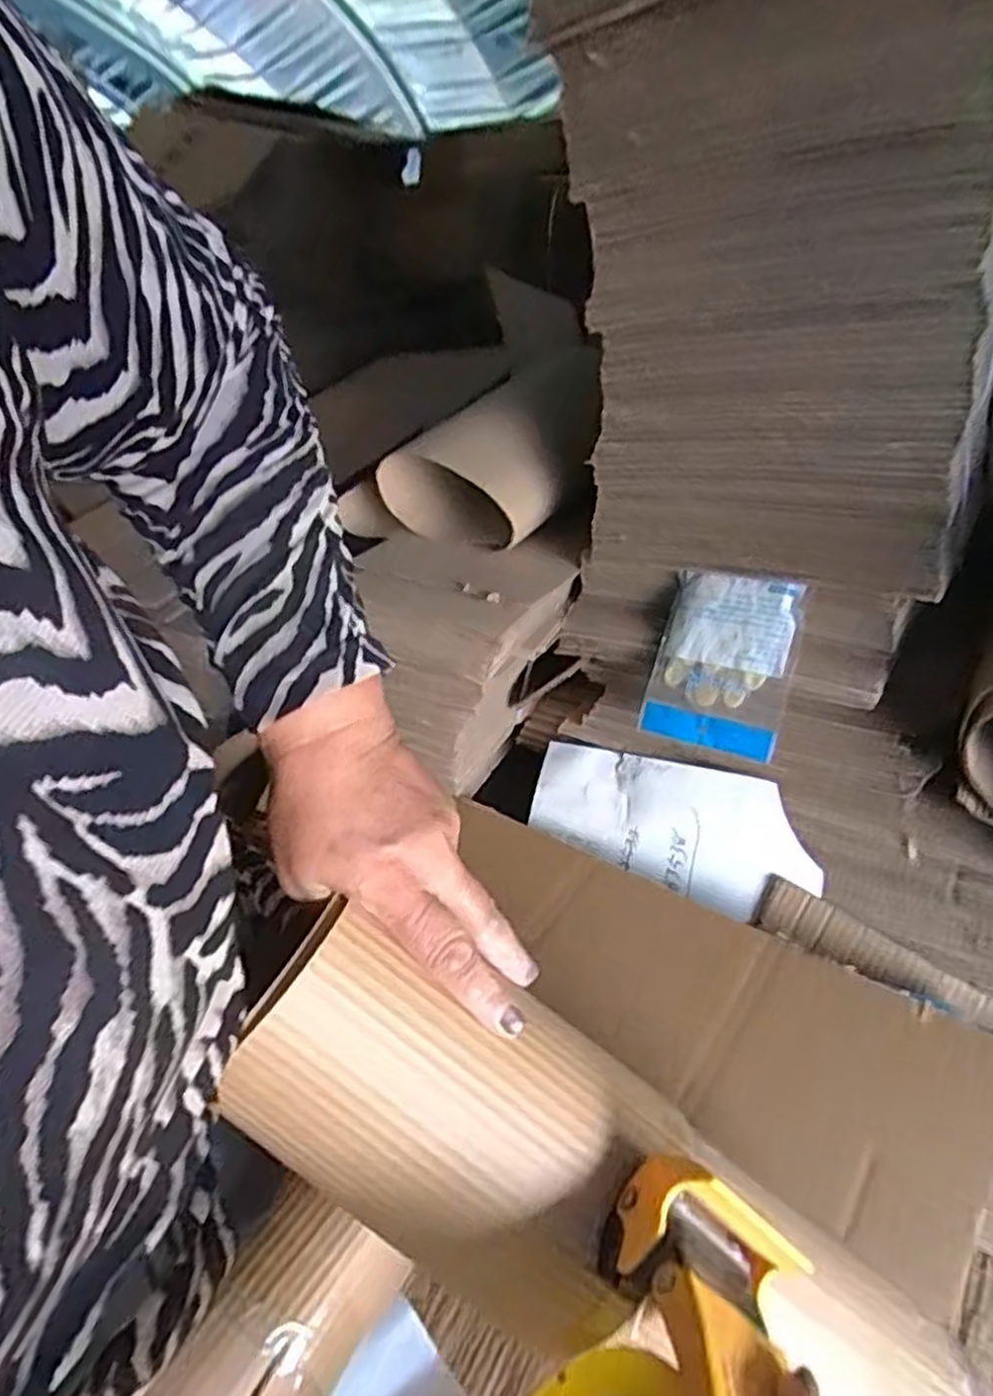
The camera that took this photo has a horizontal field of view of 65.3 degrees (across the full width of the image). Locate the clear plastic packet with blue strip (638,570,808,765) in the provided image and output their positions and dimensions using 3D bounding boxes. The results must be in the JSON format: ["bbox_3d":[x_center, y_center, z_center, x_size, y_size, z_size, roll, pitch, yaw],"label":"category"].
[{"bbox_3d":[0.221,-0.035,0.769,0.137,0.168,0.027,15,5,36],"label":"clear plastic packet with blue strip"}]

